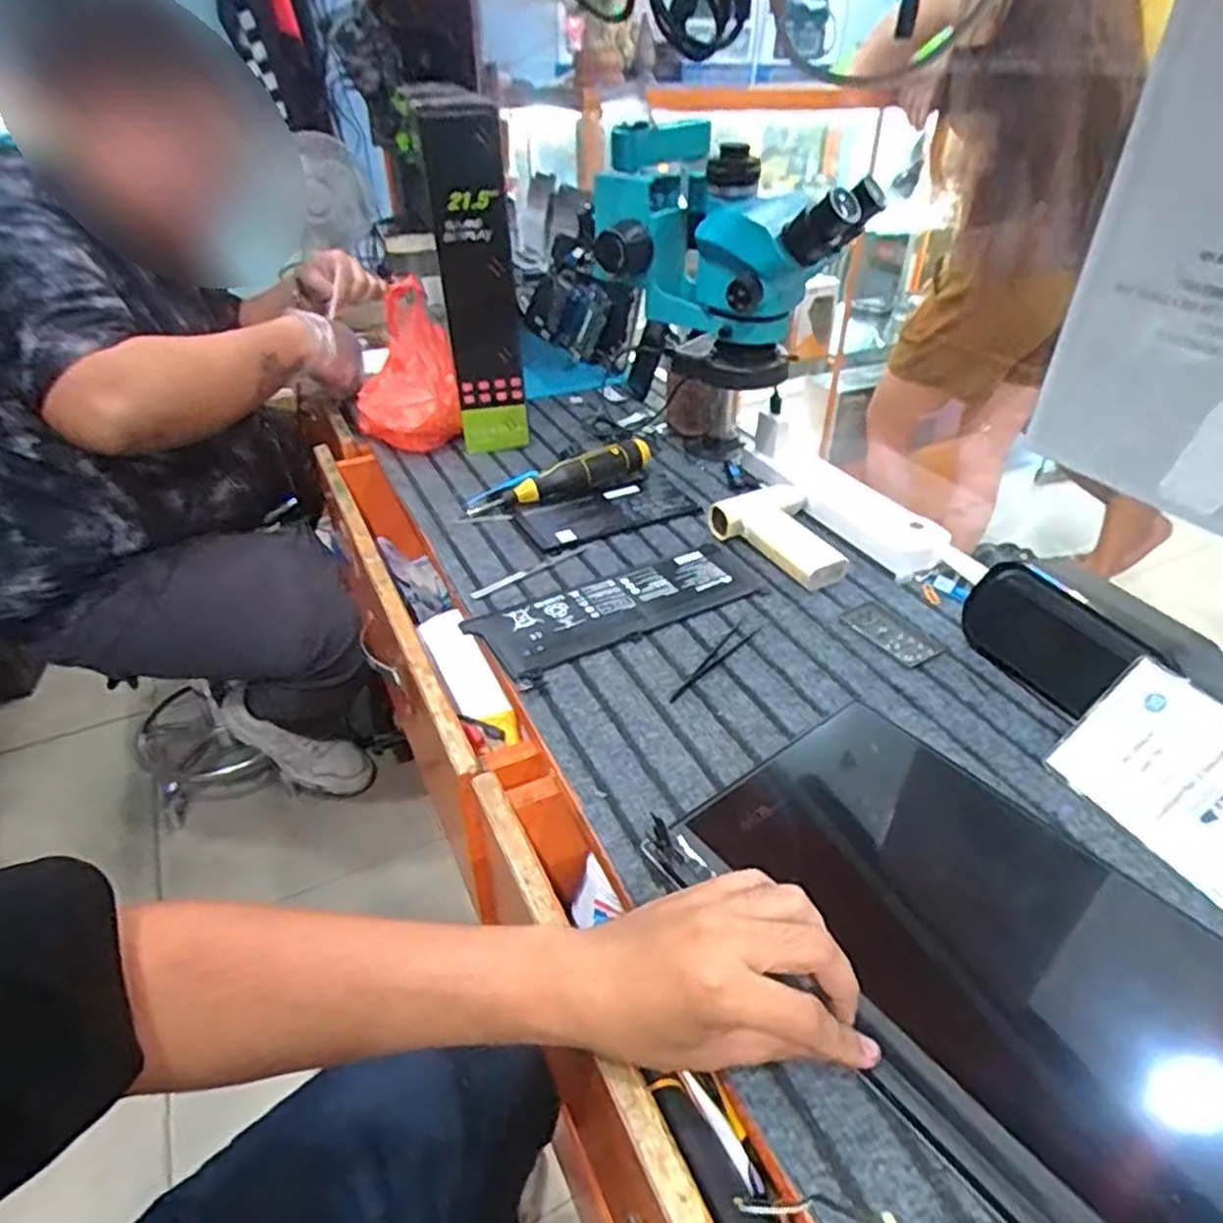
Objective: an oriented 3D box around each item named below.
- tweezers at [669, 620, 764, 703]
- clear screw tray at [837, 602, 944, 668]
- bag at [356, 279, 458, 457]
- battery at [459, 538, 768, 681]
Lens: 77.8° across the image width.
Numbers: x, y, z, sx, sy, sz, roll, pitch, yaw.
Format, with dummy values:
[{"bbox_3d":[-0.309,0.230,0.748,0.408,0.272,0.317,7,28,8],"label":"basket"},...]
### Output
[{"bbox_3d":[0.086,0.041,0.620,0.019,0.004,0.121,24,42,28],"label":"tweezers"},{"bbox_3d":[0.241,0.018,0.652,0.051,0.004,0.084,-17,40,-22],"label":"clear screw tray"},{"bbox_3d":[-0.261,-0.304,0.947,0.123,0.166,0.156,-11,38,-15],"label":"bag"},{"bbox_3d":[0.014,-0.007,0.682,0.263,0.007,0.095,-19,40,-24],"label":"battery"}]

